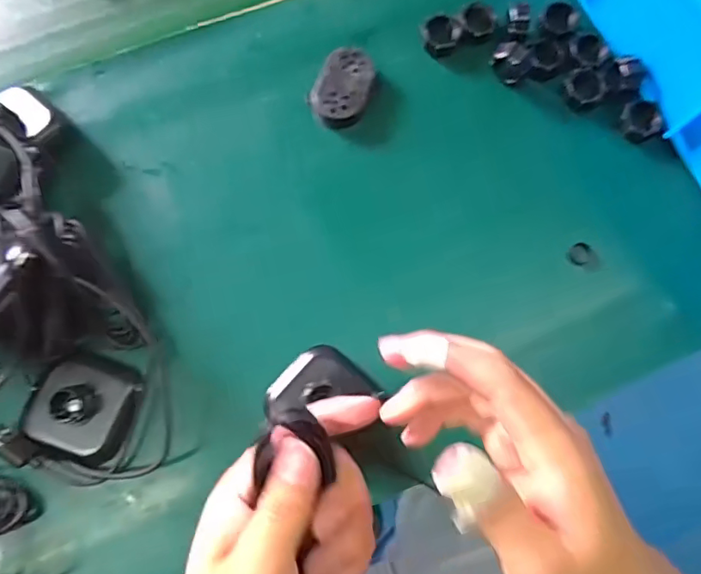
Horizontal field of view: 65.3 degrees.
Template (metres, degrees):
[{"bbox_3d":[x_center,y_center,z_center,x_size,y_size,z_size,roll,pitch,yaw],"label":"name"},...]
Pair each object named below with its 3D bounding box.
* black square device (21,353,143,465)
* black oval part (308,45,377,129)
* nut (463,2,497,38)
[{"bbox_3d":[-0.158,0.069,0.314,0.060,0.021,0.056,16,77,2],"label":"black square device"},{"bbox_3d":[-0.004,-0.135,0.366,0.036,0.011,0.056,30,77,5],"label":"black oval part"},{"bbox_3d":[0.090,-0.187,0.382,0.022,0.009,0.025,20,77,3],"label":"nut"}]

